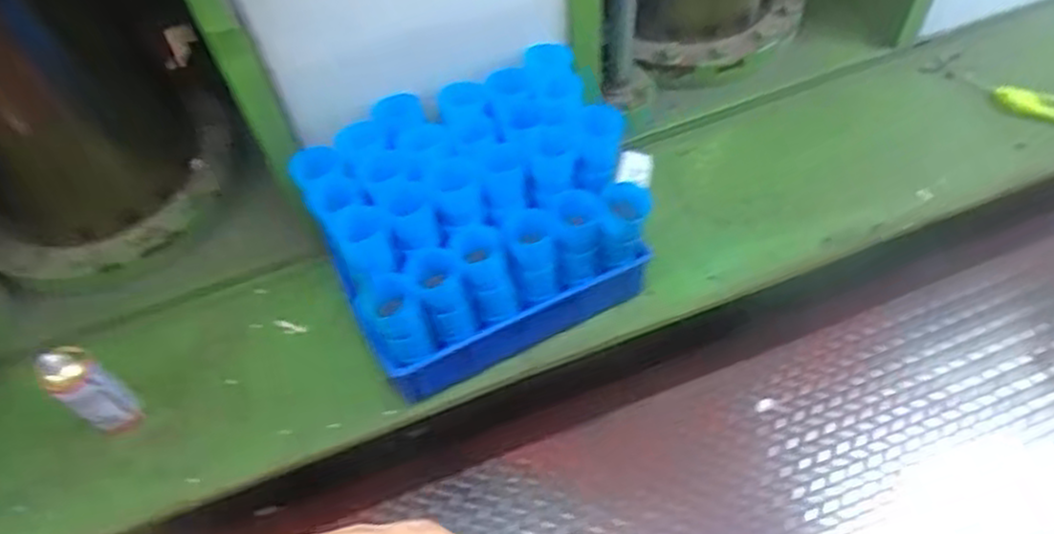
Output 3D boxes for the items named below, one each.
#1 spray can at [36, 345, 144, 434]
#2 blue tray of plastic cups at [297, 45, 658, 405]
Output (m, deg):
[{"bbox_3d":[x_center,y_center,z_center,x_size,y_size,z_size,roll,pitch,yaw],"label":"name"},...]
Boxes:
[{"bbox_3d":[-0.575,0.166,1.004,0.052,0.168,0.065,23,62,17],"label":"spray can"},{"bbox_3d":[-0.069,-0.063,1.070,0.393,0.290,0.290,-25,60,-12],"label":"blue tray of plastic cups"}]

